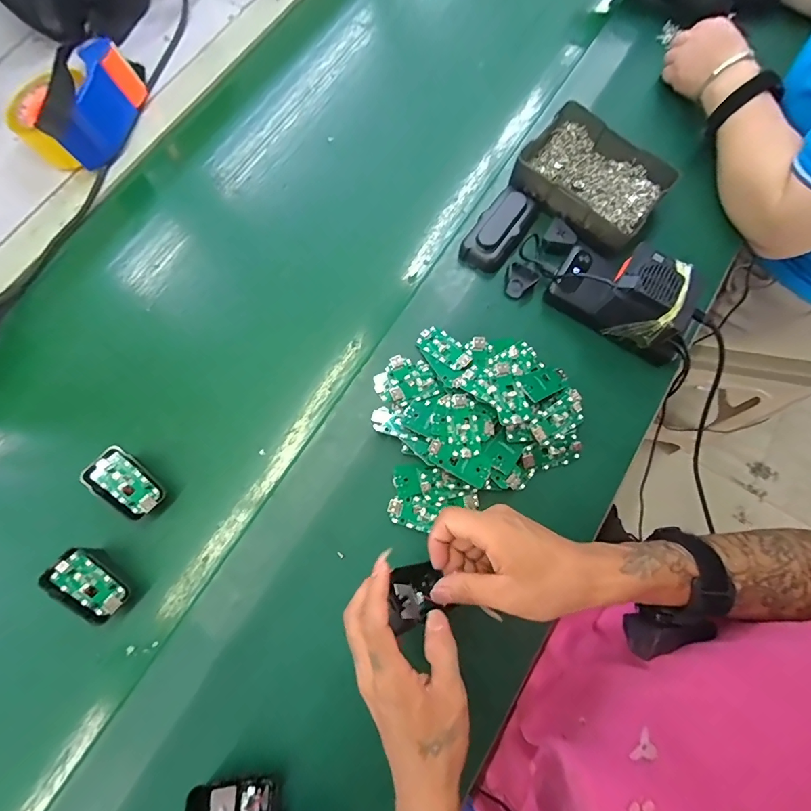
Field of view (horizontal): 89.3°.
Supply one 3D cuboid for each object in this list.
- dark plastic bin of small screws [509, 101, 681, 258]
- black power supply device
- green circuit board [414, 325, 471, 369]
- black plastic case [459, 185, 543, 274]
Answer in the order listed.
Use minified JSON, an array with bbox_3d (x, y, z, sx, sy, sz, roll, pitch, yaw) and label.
[{"bbox_3d":[0.219,-0.268,0.483,0.159,0.038,0.125,37,79,10],"label":"dark plastic bin of small screws"},{"bbox_3d":[0.236,-0.118,0.433,0.150,0.083,0.077,30,78,8],"label":"black power supply device"},{"bbox_3d":[0.043,-0.062,0.442,0.032,0.006,0.063,-44,65,-10],"label":"green circuit board"},{"bbox_3d":[0.112,-0.208,0.478,0.053,0.032,0.110,35,79,9],"label":"black plastic case"}]

